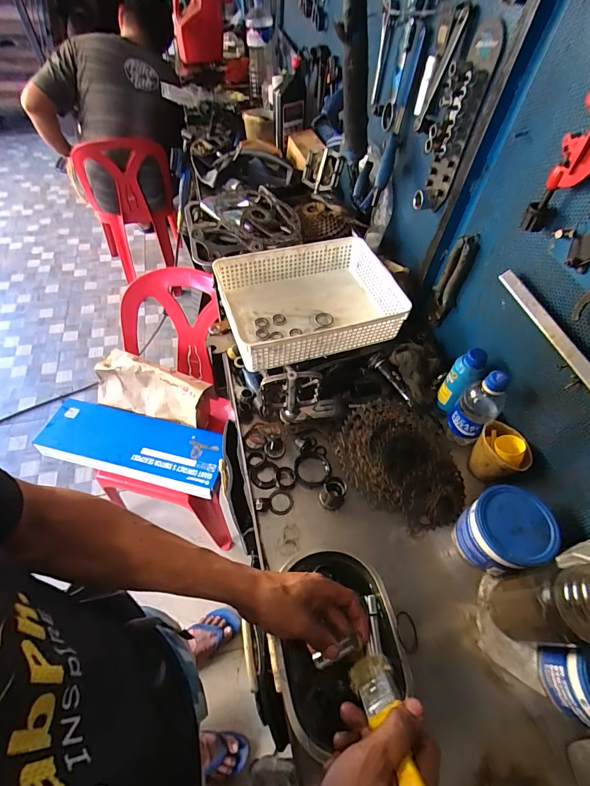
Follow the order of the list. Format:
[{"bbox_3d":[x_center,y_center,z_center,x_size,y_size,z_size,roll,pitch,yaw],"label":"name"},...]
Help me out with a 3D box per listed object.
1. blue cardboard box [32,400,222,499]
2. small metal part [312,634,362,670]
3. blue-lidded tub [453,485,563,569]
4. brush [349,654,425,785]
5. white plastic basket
[{"bbox_3d":[-0.447,0.144,1.042,0.500,0.042,0.187,11,54,4],"label":"blue cardboard box"},{"bbox_3d":[0.044,0.299,0.428,0.058,0.015,0.017,-40,55,22],"label":"small metal part"},{"bbox_3d":[0.290,0.200,0.532,0.102,0.103,0.099,2,54,-3],"label":"blue-lidded tub"},{"bbox_3d":[0.088,0.304,0.320,0.037,0.023,0.165,-5,10,-8],"label":"brush"},{"bbox_3d":[0.031,-0.184,0.752,0.329,0.087,0.249,-13,56,-13],"label":"white plastic basket"}]

